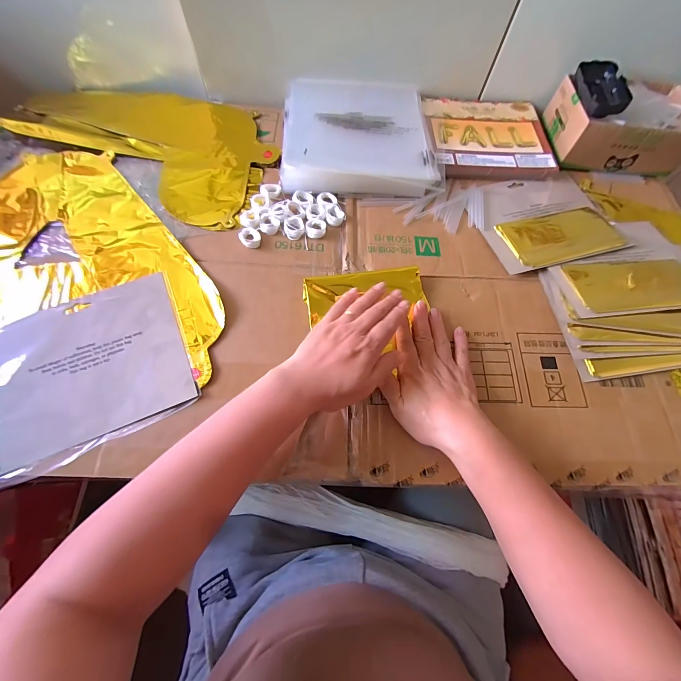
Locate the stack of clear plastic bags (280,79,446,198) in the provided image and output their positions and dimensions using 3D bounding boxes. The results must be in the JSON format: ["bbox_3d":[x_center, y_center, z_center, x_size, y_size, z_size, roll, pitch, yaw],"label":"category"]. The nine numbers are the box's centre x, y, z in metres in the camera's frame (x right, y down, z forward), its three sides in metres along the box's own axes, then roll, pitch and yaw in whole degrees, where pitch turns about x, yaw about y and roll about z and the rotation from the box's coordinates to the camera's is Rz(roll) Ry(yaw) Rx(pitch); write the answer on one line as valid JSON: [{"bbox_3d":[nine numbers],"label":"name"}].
[{"bbox_3d":[0.028,-0.315,0.486,0.219,0.031,0.225,-1,68,-3],"label":"stack of clear plastic bags"}]

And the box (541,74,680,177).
[{"bbox_3d":[0.438,-0.345,0.503,0.190,0.058,0.140,7,68,0],"label":"box"}]

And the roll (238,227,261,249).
[{"bbox_3d":[-0.116,-0.132,0.415,0.026,0.009,0.029,-20,71,-10],"label":"roll"}]

